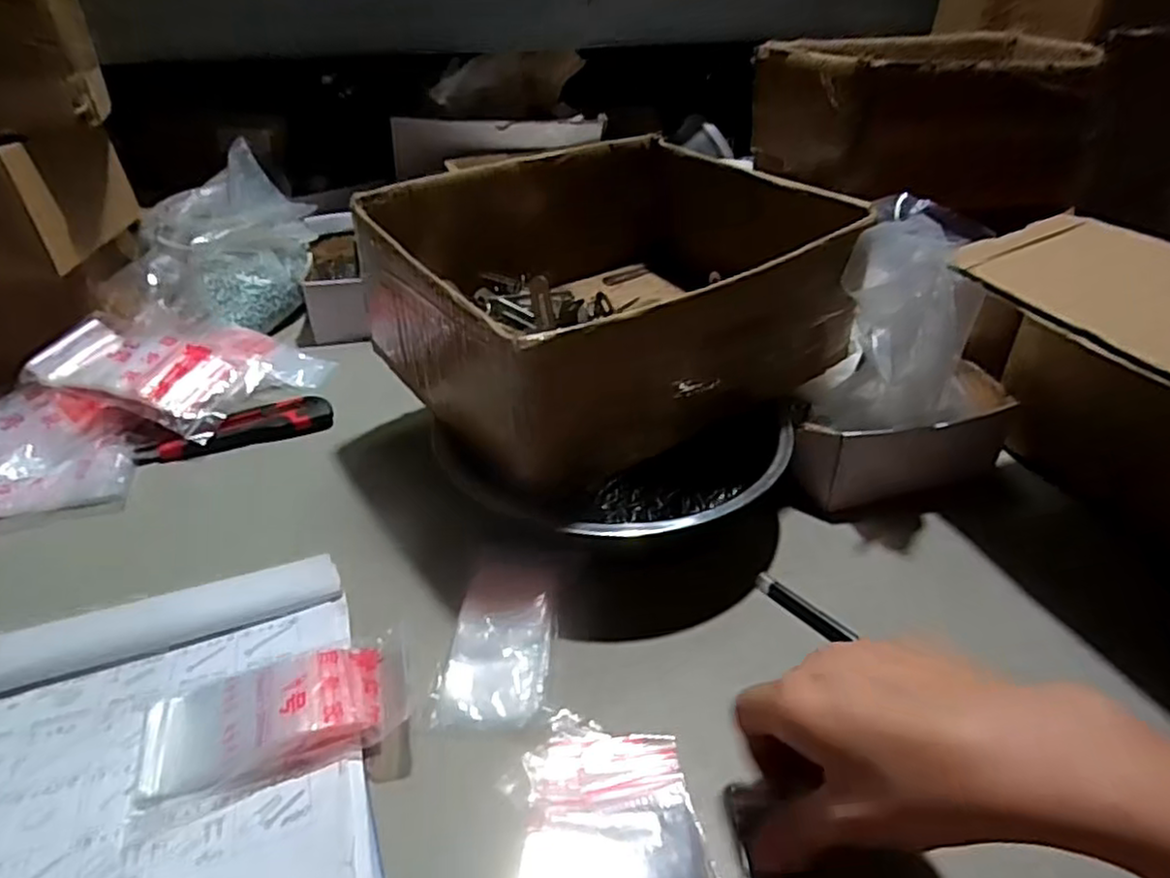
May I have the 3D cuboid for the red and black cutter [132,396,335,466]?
[{"bbox_3d":[-0.299,-0.007,0.597,0.154,0.020,0.032,-19,39,-24],"label":"red and black cutter"}]

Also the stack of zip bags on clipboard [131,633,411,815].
[{"bbox_3d":[-0.159,0.144,0.362,0.132,0.021,0.064,-14,37,-18],"label":"stack of zip bags on clipboard"}]

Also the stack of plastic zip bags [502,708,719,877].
[{"bbox_3d":[0.011,0.188,0.318,0.091,0.008,0.135,-3,35,-4],"label":"stack of plastic zip bags"}]

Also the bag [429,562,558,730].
[{"bbox_3d":[-0.050,0.117,0.407,0.060,0.020,0.097,3,35,5],"label":"bag"}]

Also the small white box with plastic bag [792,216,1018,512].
[{"bbox_3d":[0.250,-0.054,0.519,0.198,0.177,0.105,-13,36,-17],"label":"small white box with plastic bag"}]

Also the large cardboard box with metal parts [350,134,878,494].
[{"bbox_3d":[0.018,-0.116,0.529,0.305,0.123,0.257,-23,41,-29],"label":"large cardboard box with metal parts"}]

